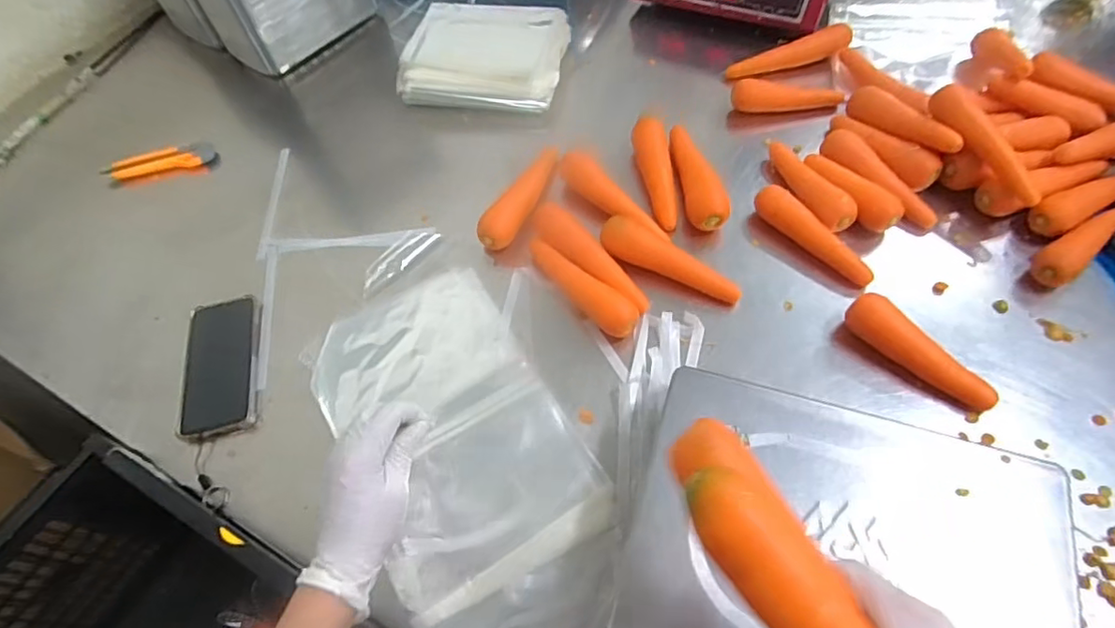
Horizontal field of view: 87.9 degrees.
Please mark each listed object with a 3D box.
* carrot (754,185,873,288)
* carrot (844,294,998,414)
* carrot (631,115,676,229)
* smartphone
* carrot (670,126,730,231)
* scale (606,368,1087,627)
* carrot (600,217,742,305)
[{"bbox_3d":[0.291,-0.089,0.662,0.031,0.038,0.154,-35,61,-17],"label":"carrot"},{"bbox_3d":[0.356,0.043,0.576,0.043,0.044,0.151,-34,61,-17],"label":"carrot"},{"bbox_3d":[0.127,-0.180,0.727,0.042,0.035,0.163,-9,57,-2],"label":"carrot"},{"bbox_3d":[-0.370,0.054,0.631,0.078,0.011,0.158,-12,57,-4],"label":"smartphone"},{"bbox_3d":[0.173,-0.174,0.727,0.050,0.041,0.177,-5,57,1],"label":"carrot"},{"bbox_3d":[0.199,0.221,0.437,0.303,0.109,0.305,14,61,13],"label":"scale"},{"bbox_3d":[0.128,-0.059,0.666,0.169,0.036,0.050,27,63,20],"label":"carrot"}]

